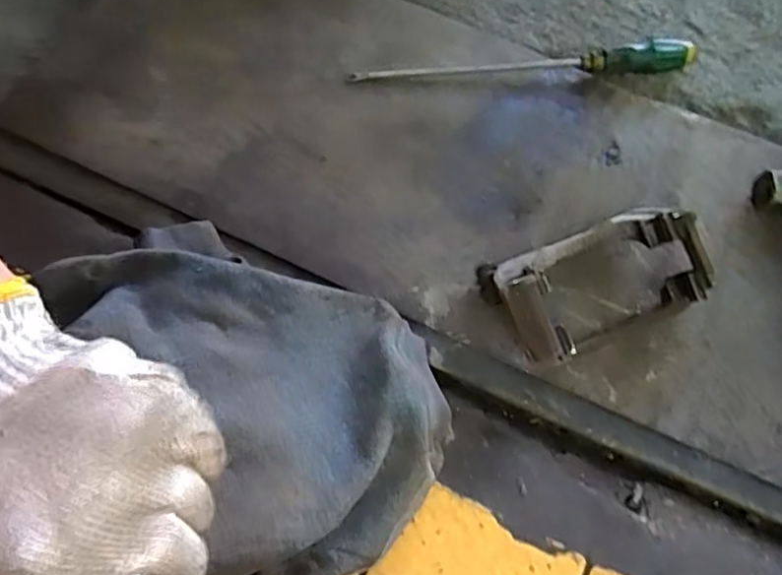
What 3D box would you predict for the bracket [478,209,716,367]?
[{"bbox_3d":[0.185,-0.008,0.565,0.187,0.080,0.111,-20,68,-8],"label":"bracket"}]

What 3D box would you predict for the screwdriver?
[{"bbox_3d":[0.148,-0.249,0.686,0.381,0.031,0.027,-3,67,-1],"label":"screwdriver"}]

